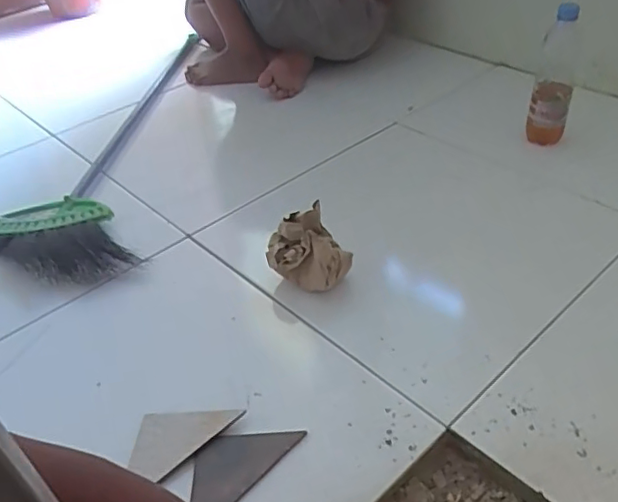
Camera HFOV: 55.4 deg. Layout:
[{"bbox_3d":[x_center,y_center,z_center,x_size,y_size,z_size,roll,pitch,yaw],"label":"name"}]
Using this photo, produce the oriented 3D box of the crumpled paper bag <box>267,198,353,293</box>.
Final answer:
[{"bbox_3d":[-0.002,0.012,0.801,0.101,0.091,0.102,-15,39,-18],"label":"crumpled paper bag"}]

